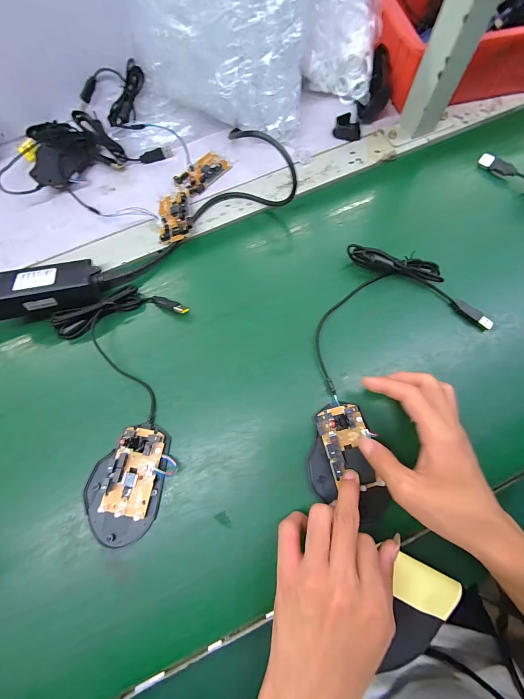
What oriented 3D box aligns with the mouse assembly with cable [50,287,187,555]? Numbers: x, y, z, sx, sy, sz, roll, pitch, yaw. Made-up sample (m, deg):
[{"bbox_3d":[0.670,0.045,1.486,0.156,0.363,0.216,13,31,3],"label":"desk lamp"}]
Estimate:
[{"bbox_3d":[-0.134,0.050,0.322,0.139,0.022,0.259,-18,72,-4],"label":"mouse assembly with cable"}]

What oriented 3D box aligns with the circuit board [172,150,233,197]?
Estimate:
[{"bbox_3d":[-0.085,-0.245,0.420,0.045,0.010,0.079,41,78,13],"label":"circuit board"}]

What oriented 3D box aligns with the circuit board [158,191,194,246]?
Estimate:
[{"bbox_3d":[-0.114,-0.175,0.394,0.043,0.020,0.074,-9,72,-1],"label":"circuit board"}]

